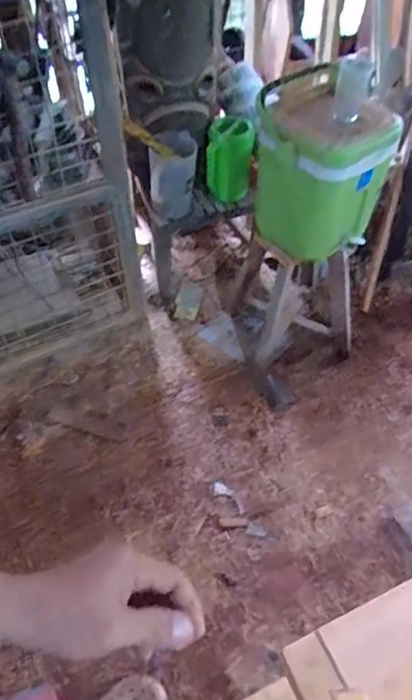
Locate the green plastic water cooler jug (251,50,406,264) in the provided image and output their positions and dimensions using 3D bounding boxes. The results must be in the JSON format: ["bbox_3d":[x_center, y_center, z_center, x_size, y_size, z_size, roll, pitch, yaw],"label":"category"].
[{"bbox_3d":[0.297,-0.474,1.416,0.332,0.408,0.284,8,52,6],"label":"green plastic water cooler jug"}]

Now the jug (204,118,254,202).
[{"bbox_3d":[0.071,-0.559,1.638,0.136,0.231,0.115,4,51,3],"label":"jug"}]

